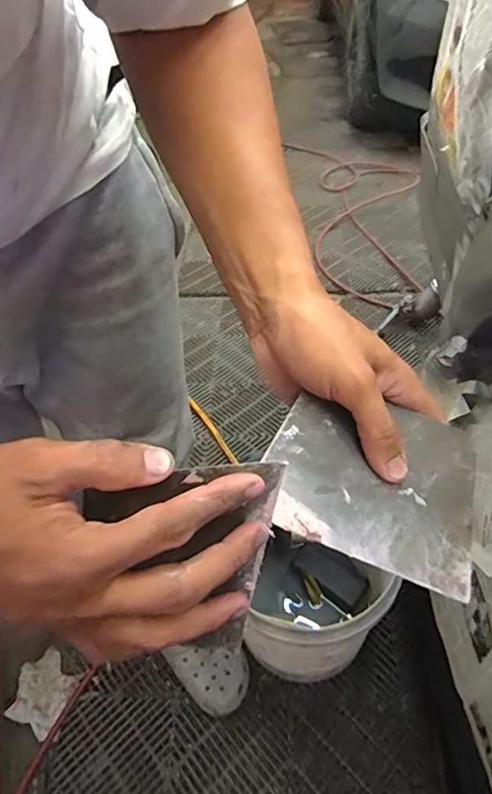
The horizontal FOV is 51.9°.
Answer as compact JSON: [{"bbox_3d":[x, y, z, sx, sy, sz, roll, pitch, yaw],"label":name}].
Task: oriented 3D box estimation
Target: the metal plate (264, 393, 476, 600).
[{"bbox_3d":[0.079,0.049,0.303,0.129,0.006,0.095,22,70,-4],"label":"metal plate"}]

